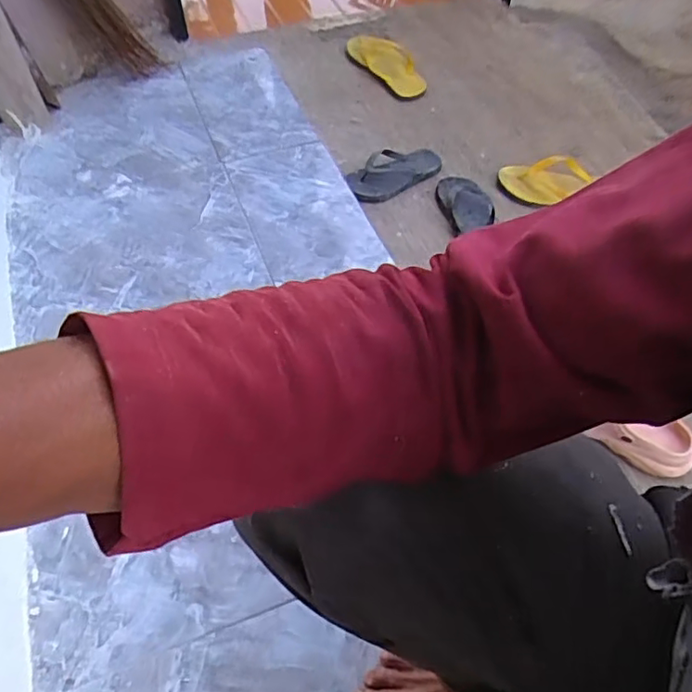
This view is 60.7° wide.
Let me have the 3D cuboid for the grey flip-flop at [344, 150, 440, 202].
[{"bbox_3d":[0.094,-0.340,1.153,0.198,0.036,0.097,-32,60,-21],"label":"grey flip-flop"}]

